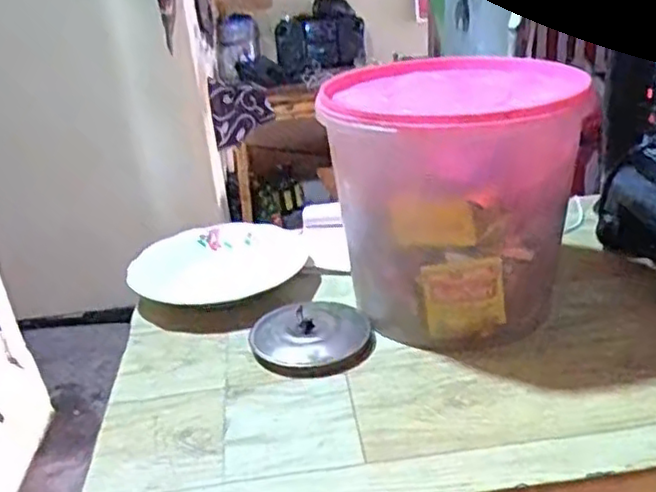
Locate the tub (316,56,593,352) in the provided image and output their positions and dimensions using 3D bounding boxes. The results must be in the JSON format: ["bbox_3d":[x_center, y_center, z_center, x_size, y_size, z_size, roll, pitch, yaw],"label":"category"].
[{"bbox_3d":[0.132,-0.053,0.722,0.234,0.226,0.245,4,27,22],"label":"tub"}]

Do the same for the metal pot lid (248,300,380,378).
[{"bbox_3d":[-0.011,0.081,0.698,0.122,0.033,0.106,-26,31,-36],"label":"metal pot lid"}]

